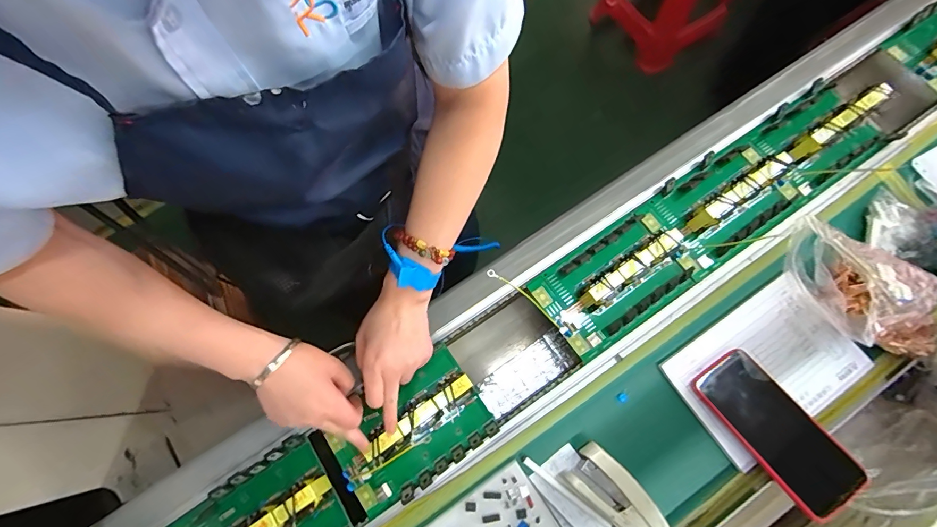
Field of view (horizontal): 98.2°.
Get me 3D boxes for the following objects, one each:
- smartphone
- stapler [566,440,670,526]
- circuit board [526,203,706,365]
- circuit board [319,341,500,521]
[{"bbox_3d":[0.326,0.175,0.432,0.075,0.016,0.161,-30,60,-7],"label":"smartphone"},{"bbox_3d":[0.162,0.249,0.433,0.113,0.027,0.050,40,79,13],"label":"stapler"},{"bbox_3d":[0.189,0.015,0.502,0.196,0.064,0.119,-34,75,-8],"label":"circuit board"},{"bbox_3d":[-0.069,0.192,0.460,0.178,0.059,0.116,-35,75,-8],"label":"circuit board"}]

